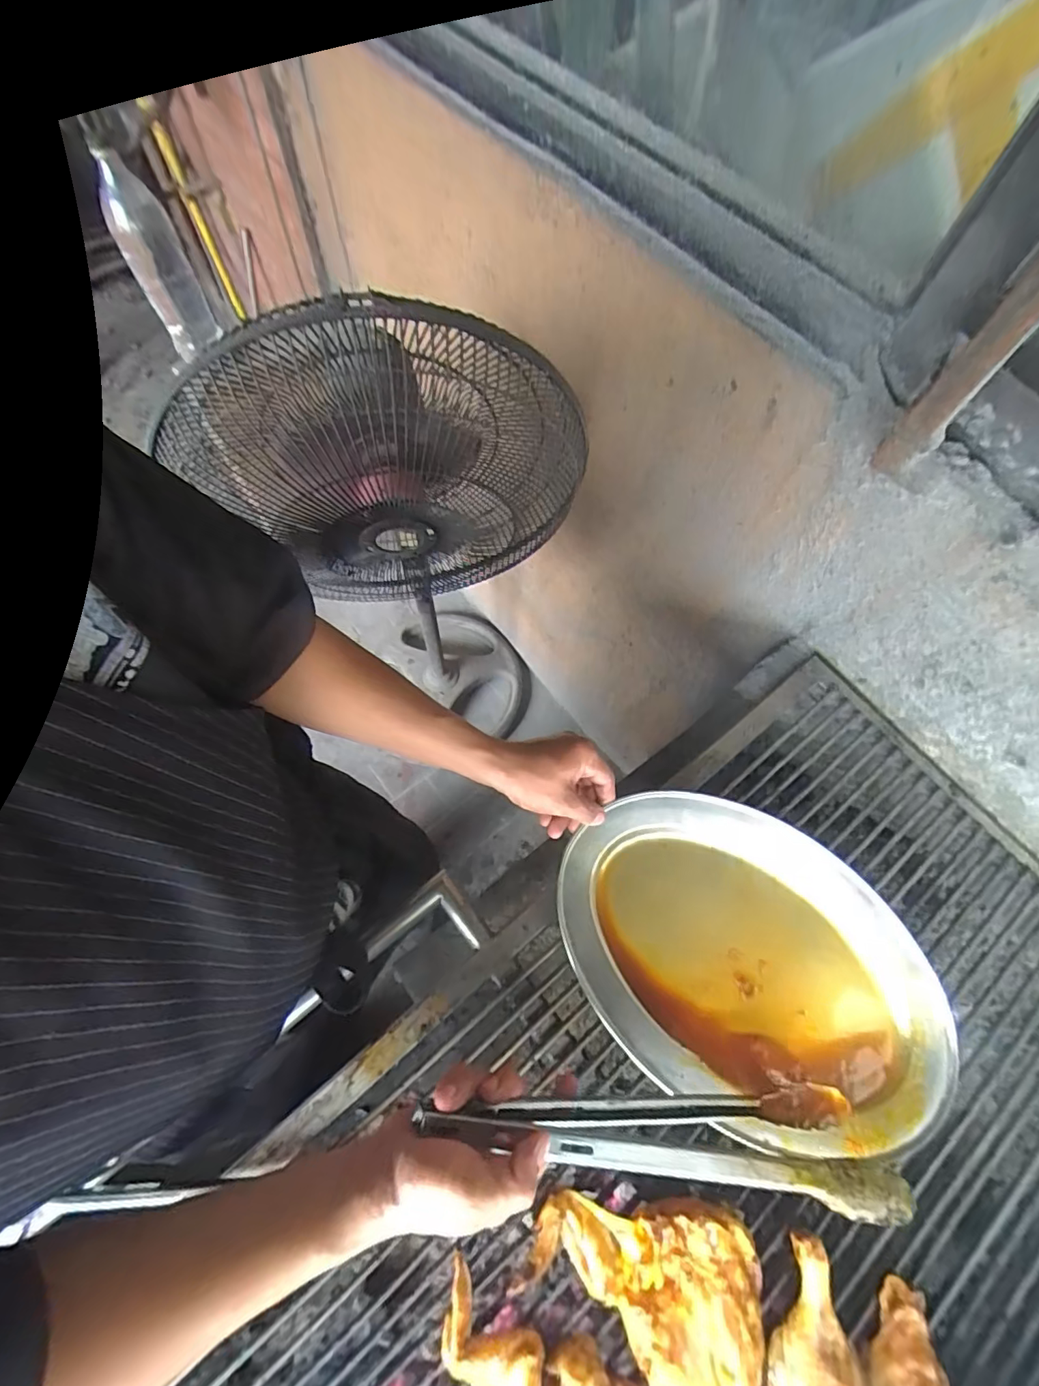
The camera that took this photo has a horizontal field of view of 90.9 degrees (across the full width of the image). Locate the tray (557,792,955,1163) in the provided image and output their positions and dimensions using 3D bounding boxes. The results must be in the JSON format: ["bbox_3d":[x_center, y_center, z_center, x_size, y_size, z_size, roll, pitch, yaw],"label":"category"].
[{"bbox_3d":[0.216,0.251,0.483,0.366,0.042,0.252,32,70,10],"label":"tray"}]

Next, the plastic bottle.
[{"bbox_3d":[-0.563,-0.665,0.810,0.086,0.243,0.070,-28,72,-13],"label":"plastic bottle"}]

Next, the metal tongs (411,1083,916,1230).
[{"bbox_3d":[0.107,0.322,0.374,0.332,0.071,0.058,7,68,-4],"label":"metal tongs"}]

